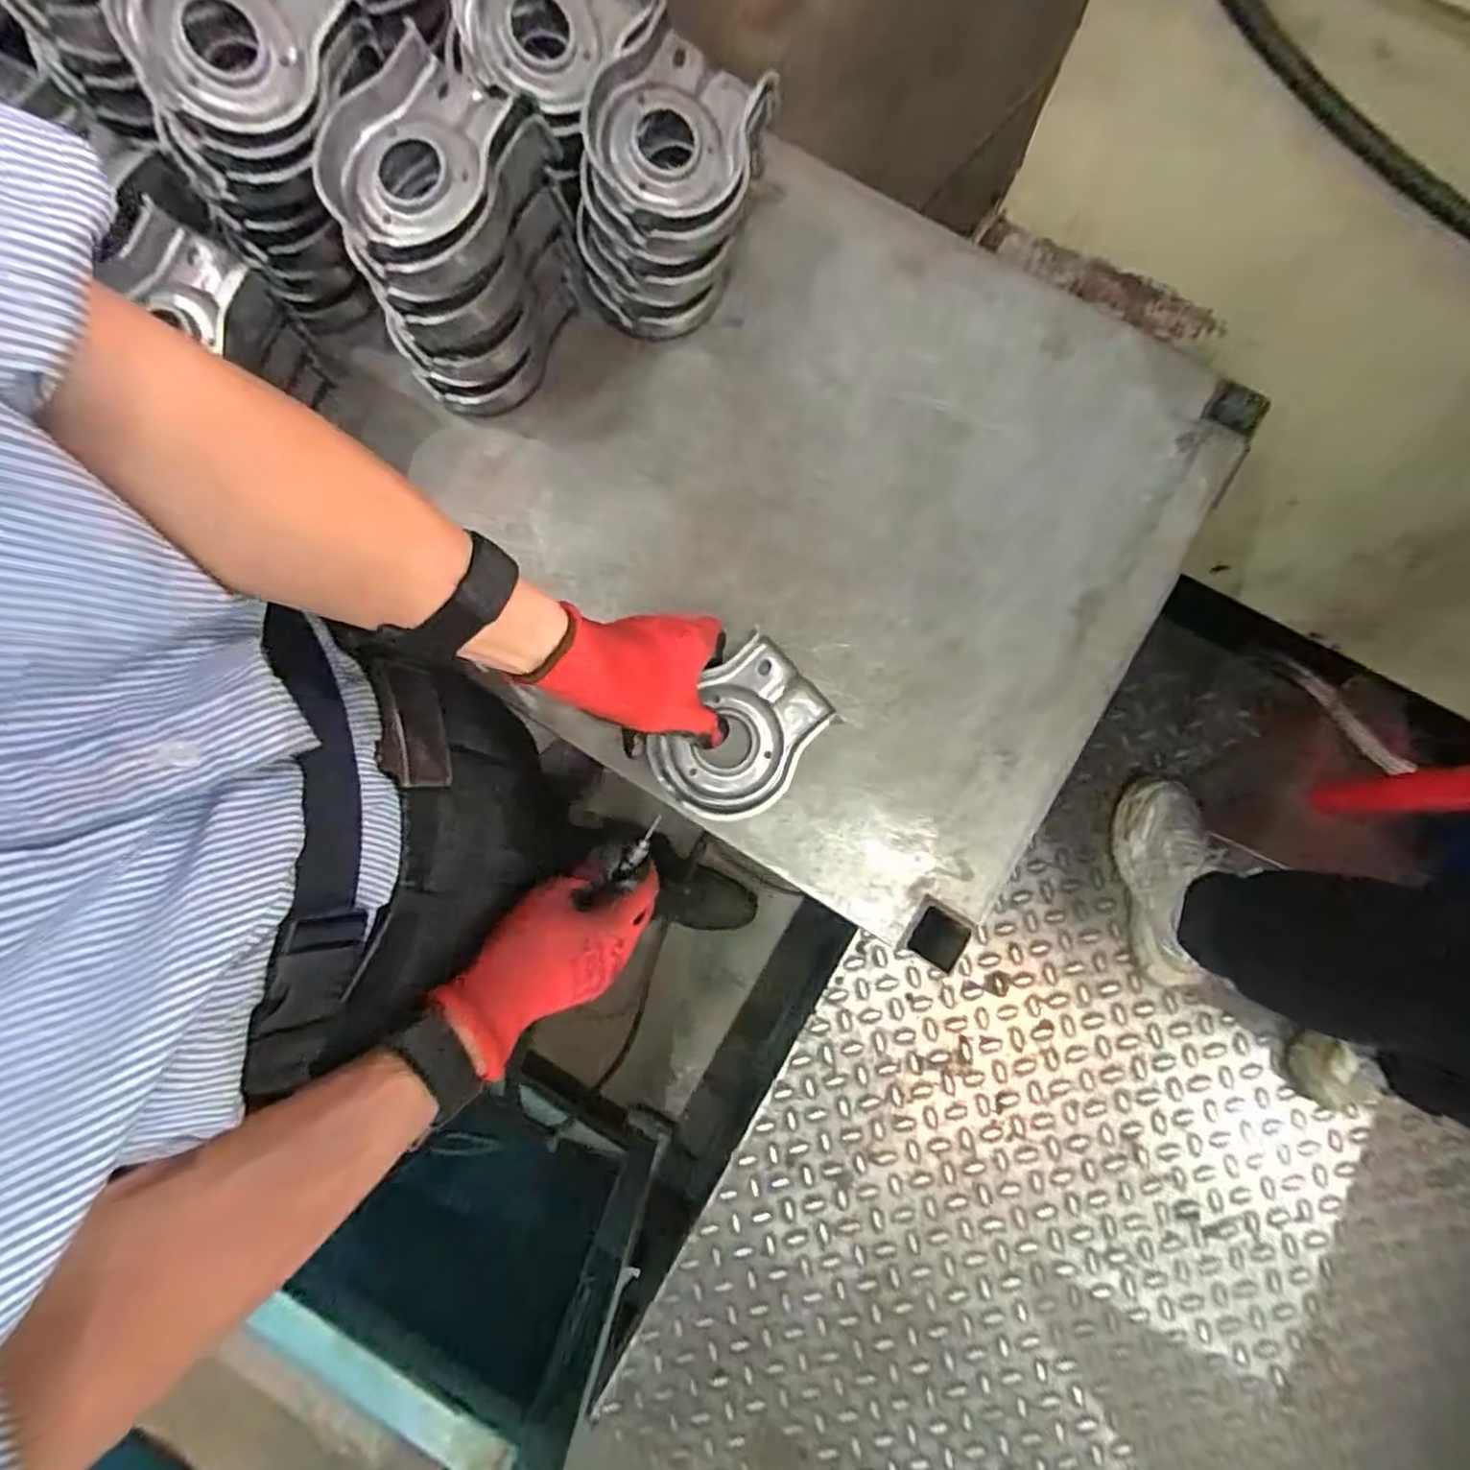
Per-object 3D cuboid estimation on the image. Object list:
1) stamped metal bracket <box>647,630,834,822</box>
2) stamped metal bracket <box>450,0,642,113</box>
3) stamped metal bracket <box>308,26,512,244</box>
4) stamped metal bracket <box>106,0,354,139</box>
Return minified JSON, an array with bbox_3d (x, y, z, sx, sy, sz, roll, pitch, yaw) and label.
[{"bbox_3d":[0.005,0.001,0.482,0.086,0.014,0.123,40,82,7],"label":"stamped metal bracket"},{"bbox_3d":[-0.121,-0.477,0.452,0.091,0.048,0.137,29,81,6],"label":"stamped metal bracket"},{"bbox_3d":[-0.196,-0.354,0.414,0.098,0.024,0.122,4,82,1],"label":"stamped metal bracket"},{"bbox_3d":[-0.304,-0.427,0.411,0.108,0.019,0.120,18,89,-23],"label":"stamped metal bracket"}]

